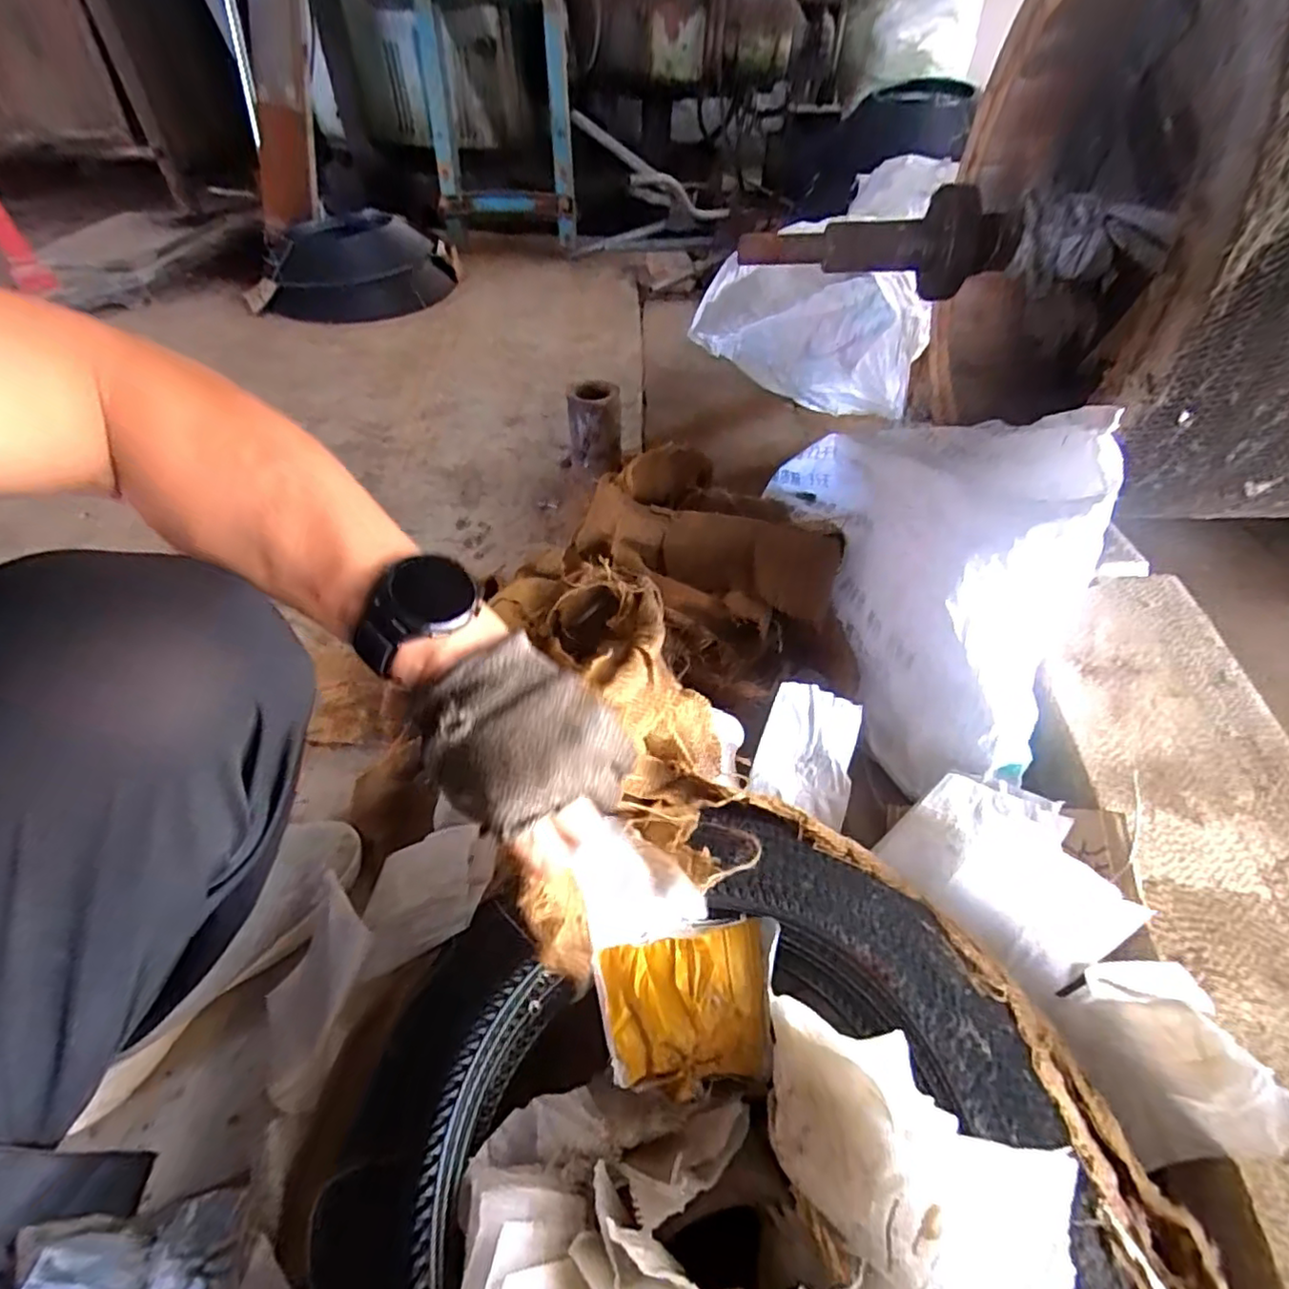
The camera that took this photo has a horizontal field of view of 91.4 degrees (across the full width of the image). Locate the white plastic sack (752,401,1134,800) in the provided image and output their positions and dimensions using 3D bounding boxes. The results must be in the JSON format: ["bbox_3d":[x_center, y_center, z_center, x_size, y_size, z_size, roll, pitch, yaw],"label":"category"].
[{"bbox_3d":[0.301,-0.125,0.689,0.169,0.301,0.508,-7,48,-5],"label":"white plastic sack"}]

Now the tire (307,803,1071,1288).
[{"bbox_3d":[0.054,0.274,0.345,0.379,0.081,0.401,29,54,23],"label":"tire"}]

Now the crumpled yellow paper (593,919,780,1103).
[{"bbox_3d":[0.031,0.224,0.383,0.111,0.021,0.086,-5,76,-10],"label":"crumpled yellow paper"}]

